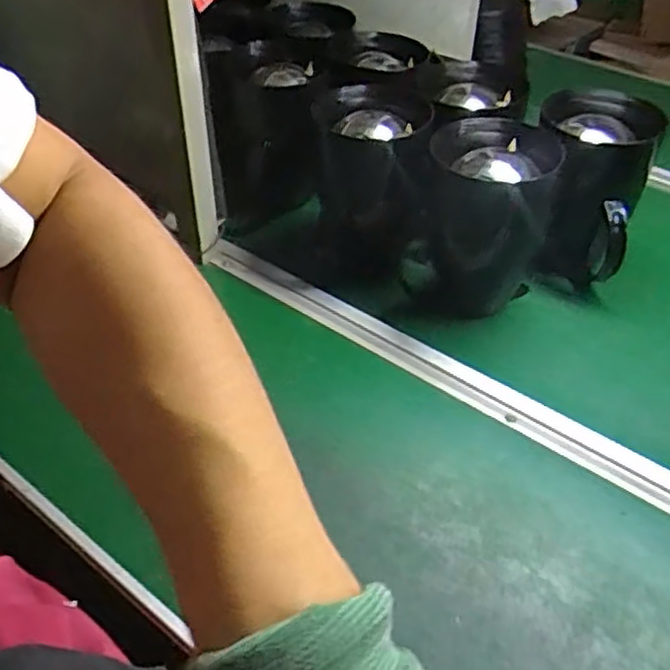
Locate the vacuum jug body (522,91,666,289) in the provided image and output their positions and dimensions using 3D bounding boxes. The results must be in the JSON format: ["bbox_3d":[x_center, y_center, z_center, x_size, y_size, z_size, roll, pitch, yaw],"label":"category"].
[{"bbox_3d":[0.279,-0.160,0.804,0.124,0.184,0.106,16,43,15],"label":"vacuum jug body"}]

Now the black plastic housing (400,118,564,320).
[{"bbox_3d":[0.153,-0.120,0.764,0.132,0.183,0.106,15,43,14],"label":"black plastic housing"}]

